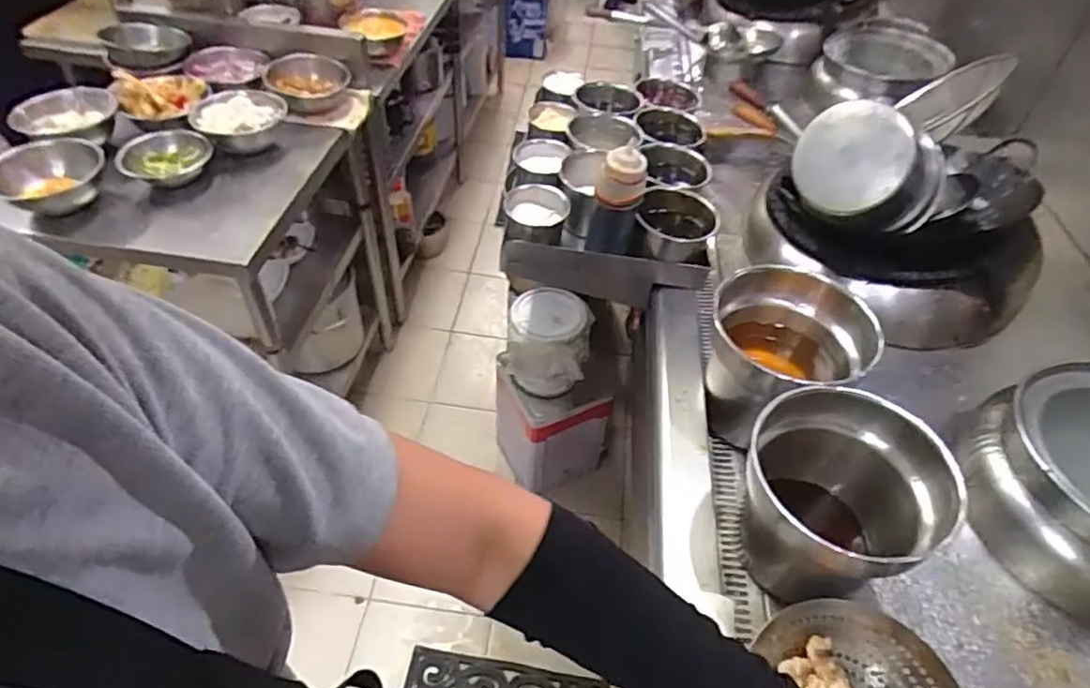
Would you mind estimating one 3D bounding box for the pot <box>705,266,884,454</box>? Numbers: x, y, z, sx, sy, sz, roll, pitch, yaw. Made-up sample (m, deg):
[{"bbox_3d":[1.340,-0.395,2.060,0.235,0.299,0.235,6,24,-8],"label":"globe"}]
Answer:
[{"bbox_3d":[0.350,0.037,0.955,0.204,0.241,0.214,2,48,-2],"label":"pot"}]

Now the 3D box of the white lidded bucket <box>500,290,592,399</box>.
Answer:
[{"bbox_3d":[-0.003,0.002,1.504,0.214,0.222,0.174,11,48,6],"label":"white lidded bucket"}]

